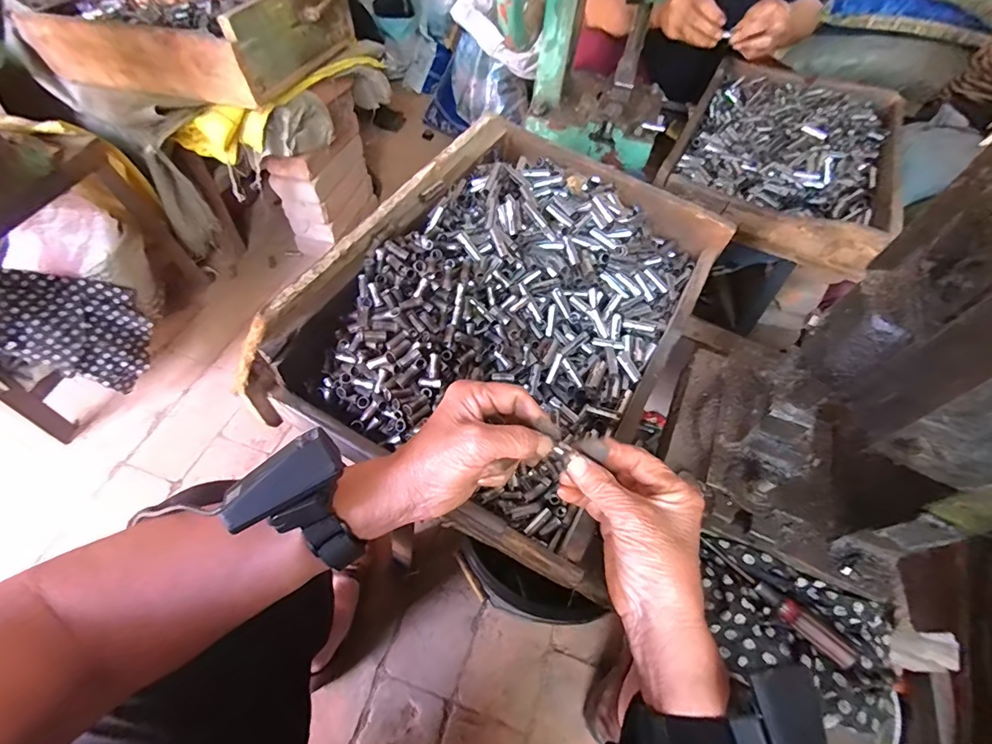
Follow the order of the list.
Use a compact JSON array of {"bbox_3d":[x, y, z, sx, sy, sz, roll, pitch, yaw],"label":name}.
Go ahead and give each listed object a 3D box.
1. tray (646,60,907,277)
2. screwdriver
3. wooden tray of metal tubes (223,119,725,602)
[{"bbox_3d":[0.475,-0.368,0.749,0.308,0.062,0.459,26,59,12],"label":"tray"},{"bbox_3d":[0.254,0.208,0.425,0.019,0.019,0.148,-35,57,-23],"label":"screwdriver"},{"bbox_3d":[0.033,-0.085,0.529,0.381,0.079,0.495,31,67,-2],"label":"wooden tray of metal tubes"}]

